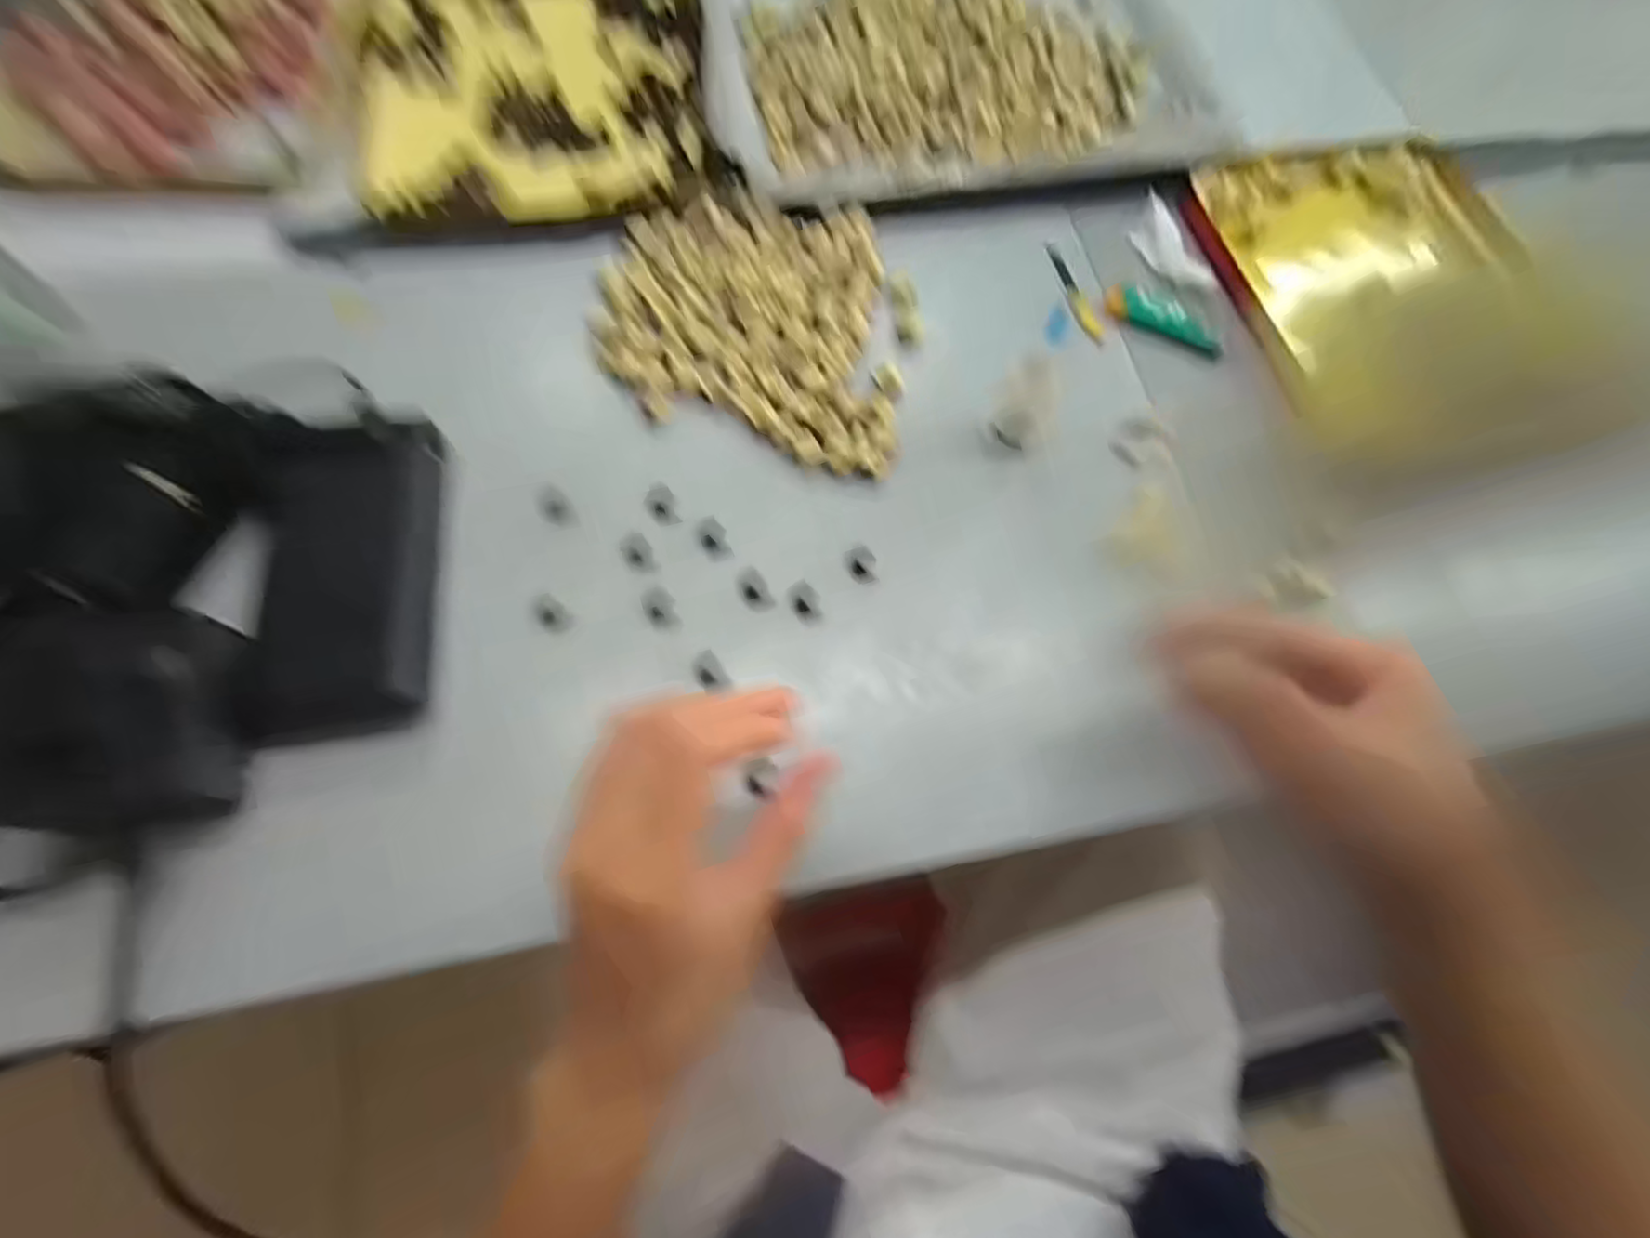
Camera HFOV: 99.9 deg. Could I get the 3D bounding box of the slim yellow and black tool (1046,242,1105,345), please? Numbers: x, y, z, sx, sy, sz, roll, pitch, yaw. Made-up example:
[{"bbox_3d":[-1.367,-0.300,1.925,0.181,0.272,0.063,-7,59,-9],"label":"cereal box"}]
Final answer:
[{"bbox_3d":[0.158,-0.210,0.444,0.013,0.005,0.084,-16,72,-8],"label":"slim yellow and black tool"}]

